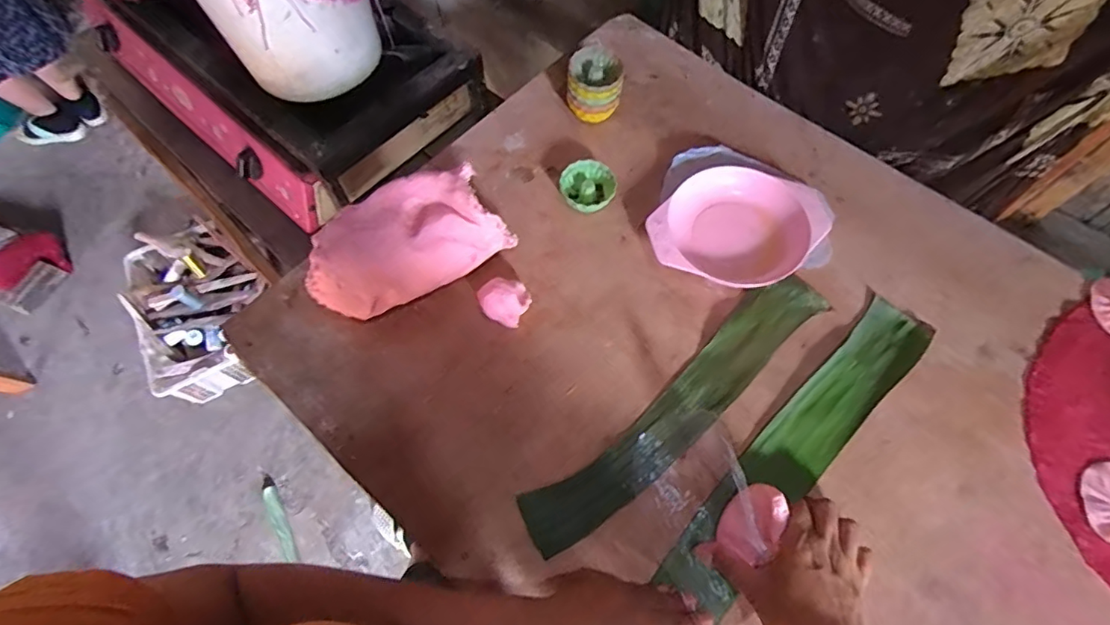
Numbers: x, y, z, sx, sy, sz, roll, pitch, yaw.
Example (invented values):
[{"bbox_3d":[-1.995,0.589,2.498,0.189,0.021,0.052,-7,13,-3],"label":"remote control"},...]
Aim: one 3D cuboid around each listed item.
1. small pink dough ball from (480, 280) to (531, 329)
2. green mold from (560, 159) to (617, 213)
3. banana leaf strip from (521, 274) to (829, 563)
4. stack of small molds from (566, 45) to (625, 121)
[{"bbox_3d":[-0.049,-0.008,0.545,0.047,0.045,0.039,-7,65,-1],"label":"small pink dough ball"},{"bbox_3d":[0.038,-0.141,0.619,0.061,0.029,0.062,-3,65,1],"label":"green mold"},{"bbox_3d":[0.123,0.088,0.518,0.365,0.005,0.065,-38,69,-14],"label":"banana leaf strip"},{"bbox_3d":[0.049,-0.272,0.660,0.065,0.068,0.072,6,66,5],"label":"stack of small molds"}]

